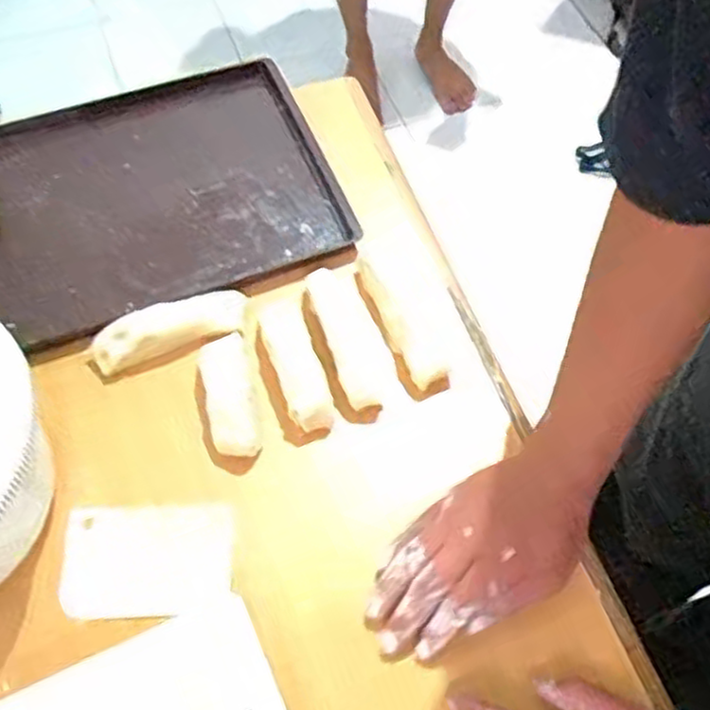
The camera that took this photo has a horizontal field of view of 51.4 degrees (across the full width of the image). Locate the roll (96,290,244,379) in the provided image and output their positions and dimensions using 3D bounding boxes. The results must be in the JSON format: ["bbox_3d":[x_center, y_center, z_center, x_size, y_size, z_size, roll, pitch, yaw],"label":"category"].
[{"bbox_3d":[-0.146,-0.026,0.579,0.121,0.029,0.035,-19,63,-12],"label":"roll"}]

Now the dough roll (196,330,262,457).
[{"bbox_3d":[-0.096,0.029,0.559,0.035,0.017,0.097,-11,61,-8],"label":"dough roll"}]

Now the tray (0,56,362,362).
[{"bbox_3d":[-0.199,-0.134,0.640,0.364,0.027,0.248,-24,64,-15],"label":"tray"}]

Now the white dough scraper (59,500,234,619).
[{"bbox_3d":[-0.142,0.138,0.505,0.111,0.005,0.076,0,57,-7],"label":"white dough scraper"}]

